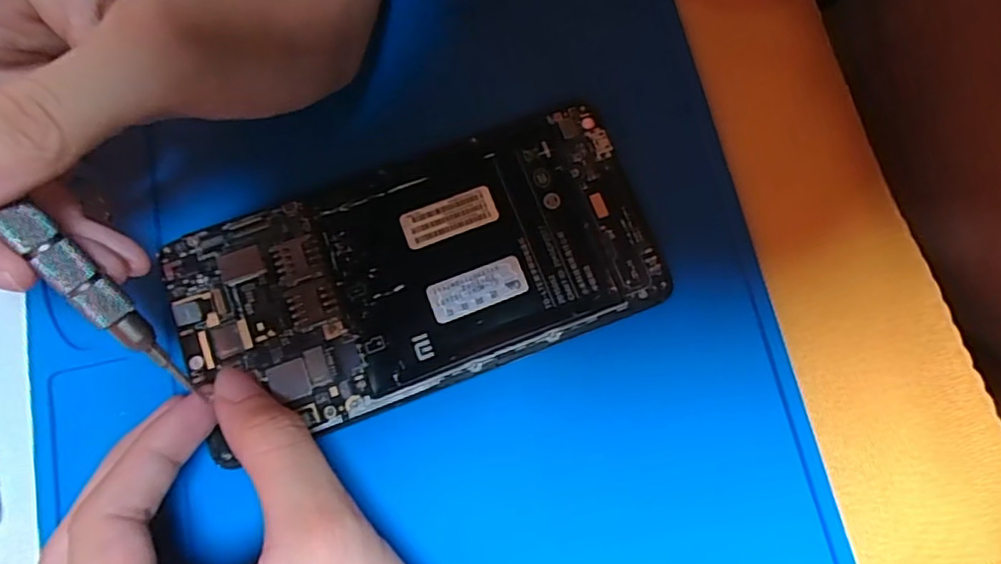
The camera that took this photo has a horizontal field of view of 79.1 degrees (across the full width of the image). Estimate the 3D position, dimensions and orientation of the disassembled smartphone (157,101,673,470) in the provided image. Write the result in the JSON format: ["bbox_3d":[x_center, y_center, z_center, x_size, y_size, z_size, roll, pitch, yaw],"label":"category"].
[{"bbox_3d":[-0.025,-0.004,0.190,0.144,0.004,0.072,-21,79,-6],"label":"disassembled smartphone"}]

